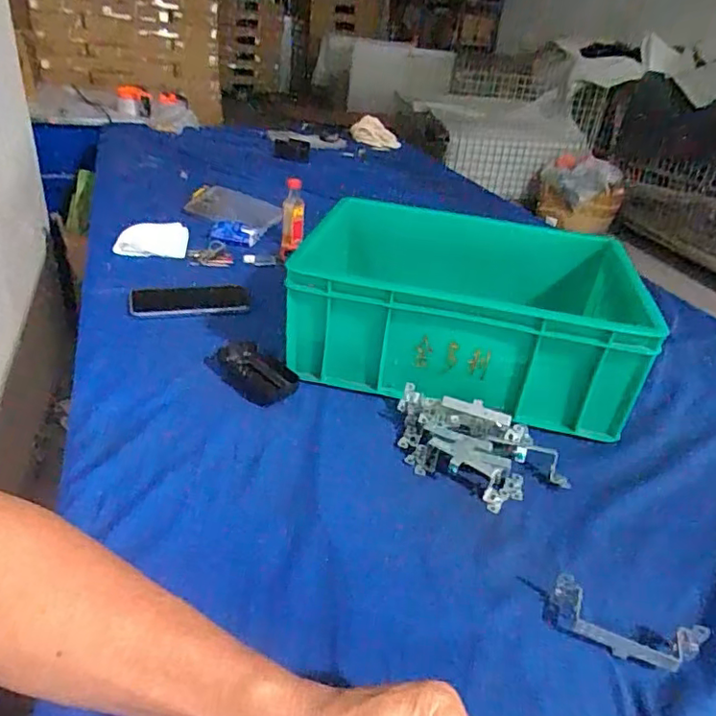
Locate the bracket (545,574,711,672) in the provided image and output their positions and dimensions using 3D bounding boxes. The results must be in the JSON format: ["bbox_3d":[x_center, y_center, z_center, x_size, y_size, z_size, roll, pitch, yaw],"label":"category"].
[{"bbox_3d":[0.198,0.201,0.422,0.105,0.019,0.041,18,32,19],"label":"bracket"}]

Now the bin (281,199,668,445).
[{"bbox_3d":[0.142,-0.071,0.745,0.403,0.138,0.322,13,31,11],"label":"bin"}]

